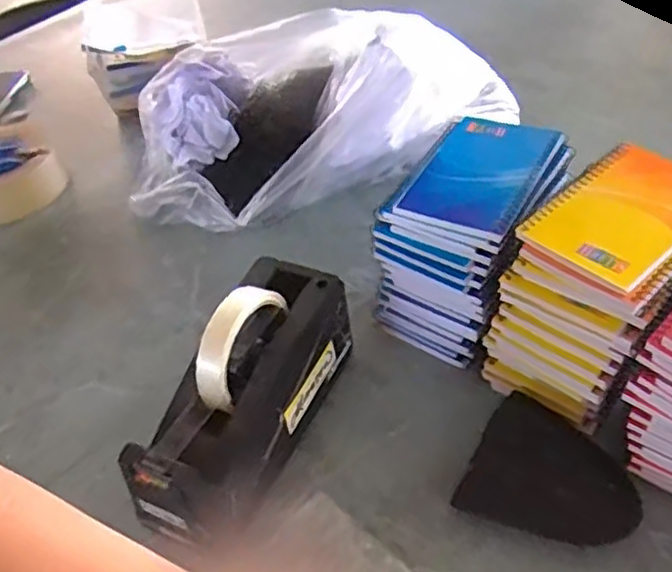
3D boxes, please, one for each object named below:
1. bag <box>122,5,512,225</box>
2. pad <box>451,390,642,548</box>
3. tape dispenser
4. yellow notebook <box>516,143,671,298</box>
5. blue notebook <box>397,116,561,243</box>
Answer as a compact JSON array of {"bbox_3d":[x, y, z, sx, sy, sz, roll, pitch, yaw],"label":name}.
[{"bbox_3d":[-0.021,-0.210,0.738,0.421,0.137,0.237,-22,48,-13],"label":"bag"},{"bbox_3d":[0.146,0.130,0.452,0.102,0.033,0.086,22,51,27],"label":"pad"},{"bbox_3d":[-0.063,0.073,0.479,0.077,0.122,0.197,14,50,21],"label":"tape dispenser"},{"bbox_3d":[0.191,-0.050,0.445,0.134,0.007,0.084,-37,52,-24],"label":"yellow notebook"},{"bbox_3d":[0.109,-0.085,0.503,0.082,0.008,0.130,19,52,24],"label":"blue notebook"}]

